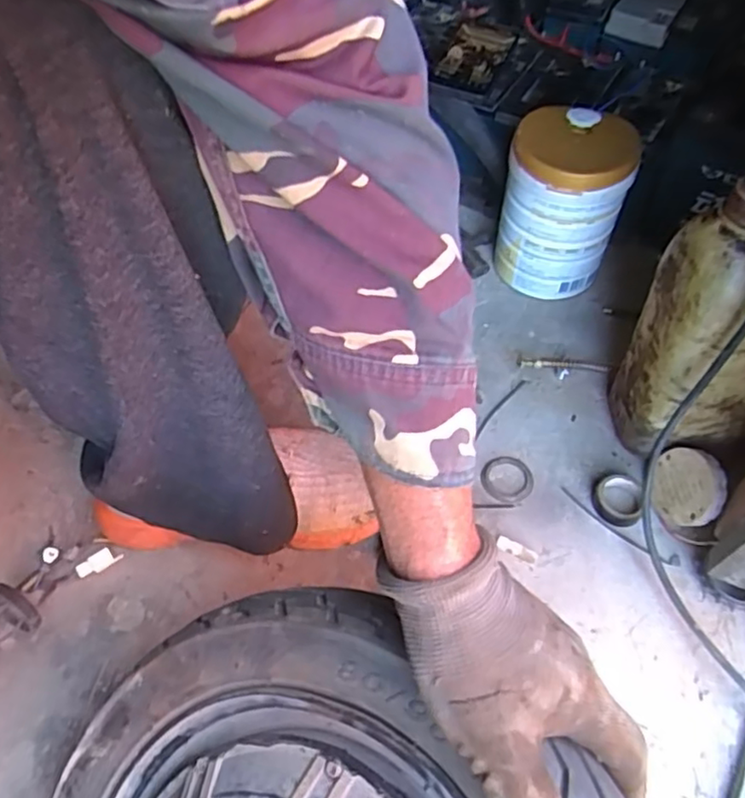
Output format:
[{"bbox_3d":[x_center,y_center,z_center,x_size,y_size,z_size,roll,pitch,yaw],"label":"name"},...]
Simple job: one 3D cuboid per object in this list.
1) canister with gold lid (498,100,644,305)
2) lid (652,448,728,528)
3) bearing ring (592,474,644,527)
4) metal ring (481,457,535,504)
[{"bbox_3d":[0.206,-0.208,0.708,0.116,0.179,0.116,7,56,9],"label":"canister with gold lid"},{"bbox_3d":[0.281,0.080,0.565,0.015,0.067,0.063,12,5,-29],"label":"lid"},{"bbox_3d":[0.227,0.093,0.590,0.044,0.016,0.046,-2,55,2],"label":"bearing ring"},{"bbox_3d":[0.130,0.077,0.615,0.050,0.006,0.051,-2,55,2],"label":"metal ring"}]

